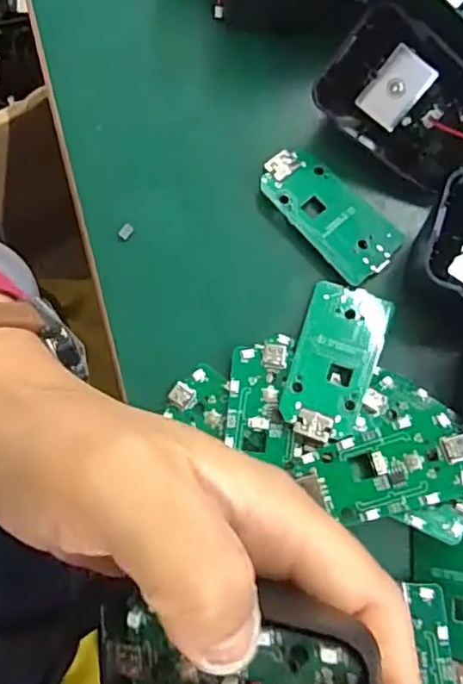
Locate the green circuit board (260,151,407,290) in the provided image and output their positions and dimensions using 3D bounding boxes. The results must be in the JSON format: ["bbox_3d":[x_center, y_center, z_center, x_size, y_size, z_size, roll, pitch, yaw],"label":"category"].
[{"bbox_3d":[0.040,-0.054,0.250,0.030,0.005,0.063,-44,82,-7],"label":"green circuit board"}]

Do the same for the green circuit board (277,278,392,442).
[{"bbox_3d":[0.040,0.008,0.233,0.032,0.009,0.062,18,80,4],"label":"green circuit board"}]

